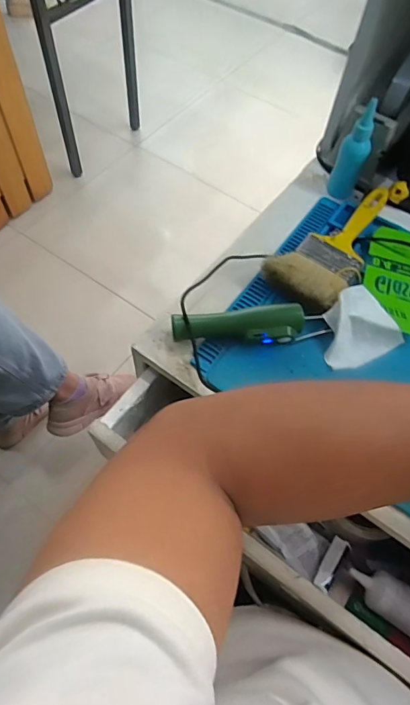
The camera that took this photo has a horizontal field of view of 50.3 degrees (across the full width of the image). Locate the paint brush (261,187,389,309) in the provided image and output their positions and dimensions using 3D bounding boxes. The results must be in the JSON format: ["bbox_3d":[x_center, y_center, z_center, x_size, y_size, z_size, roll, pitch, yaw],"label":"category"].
[{"bbox_3d":[0.171,-0.124,0.515,0.213,0.028,0.084,-37,69,-21],"label":"paint brush"}]

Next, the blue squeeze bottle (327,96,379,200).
[{"bbox_3d":[0.182,-0.246,0.536,0.035,0.115,0.029,30,64,13],"label":"blue squeeze bottle"}]

